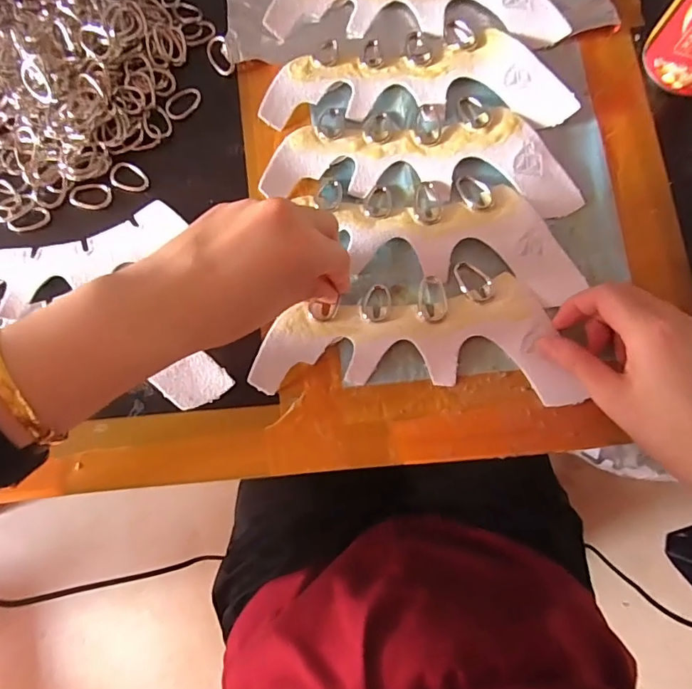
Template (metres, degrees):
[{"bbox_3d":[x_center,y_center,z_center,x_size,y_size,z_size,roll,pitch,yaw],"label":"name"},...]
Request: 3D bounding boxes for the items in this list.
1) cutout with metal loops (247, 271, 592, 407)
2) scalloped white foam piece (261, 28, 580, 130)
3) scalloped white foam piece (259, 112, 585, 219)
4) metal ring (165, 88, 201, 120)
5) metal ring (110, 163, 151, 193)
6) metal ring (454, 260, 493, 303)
[{"bbox_3d":[0.044,-0.001,0.322,0.203,0.010,0.080,-2,78,-1],"label":"cutout with metal loops"},{"bbox_3d":[0.050,-0.196,0.358,0.217,0.009,0.074,-2,78,1],"label":"scalloped white foam piece"},{"bbox_3d":[0.052,-0.128,0.345,0.215,0.006,0.069,-2,78,1],"label":"scalloped white foam piece"},{"bbox_3d":[-0.121,-0.180,0.362,0.029,0.004,0.017,-36,80,-6],"label":"metal ring"},{"bbox_3d":[-0.155,-0.120,0.348,0.029,0.004,0.020,23,80,6],"label":"metal ring"},{"bbox_3d":[0.086,-0.043,0.331,0.019,0.004,0.031,-42,80,-7],"label":"metal ring"}]

